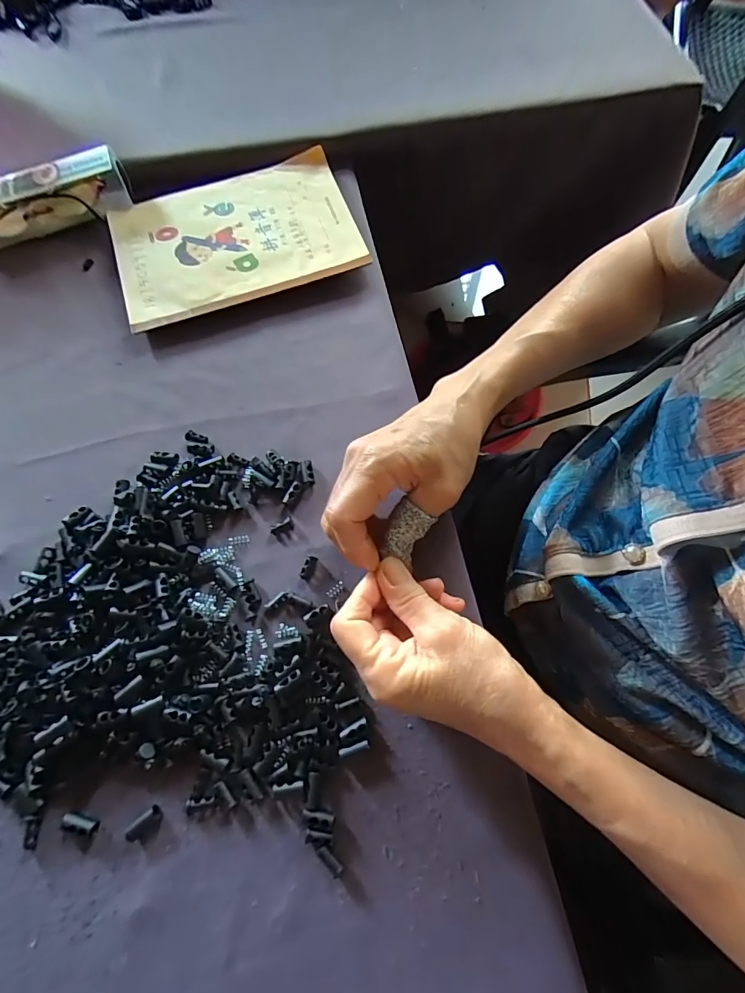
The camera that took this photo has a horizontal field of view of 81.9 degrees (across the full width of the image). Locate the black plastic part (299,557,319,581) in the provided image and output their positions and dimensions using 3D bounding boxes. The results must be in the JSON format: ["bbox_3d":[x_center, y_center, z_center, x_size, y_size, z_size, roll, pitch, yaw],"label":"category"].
[{"bbox_3d":[-0.043,0.048,0.290,0.008,0.006,0.017,21,73,9],"label":"black plastic part"}]

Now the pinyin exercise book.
[{"bbox_3d":[-0.123,-0.230,0.380,0.207,0.007,0.140,-18,73,-5],"label":"pinyin exercise book"}]

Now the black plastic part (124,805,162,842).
[{"bbox_3d":[-0.130,0.186,0.243,0.021,0.006,0.007,-42,75,-12],"label":"black plastic part"}]

